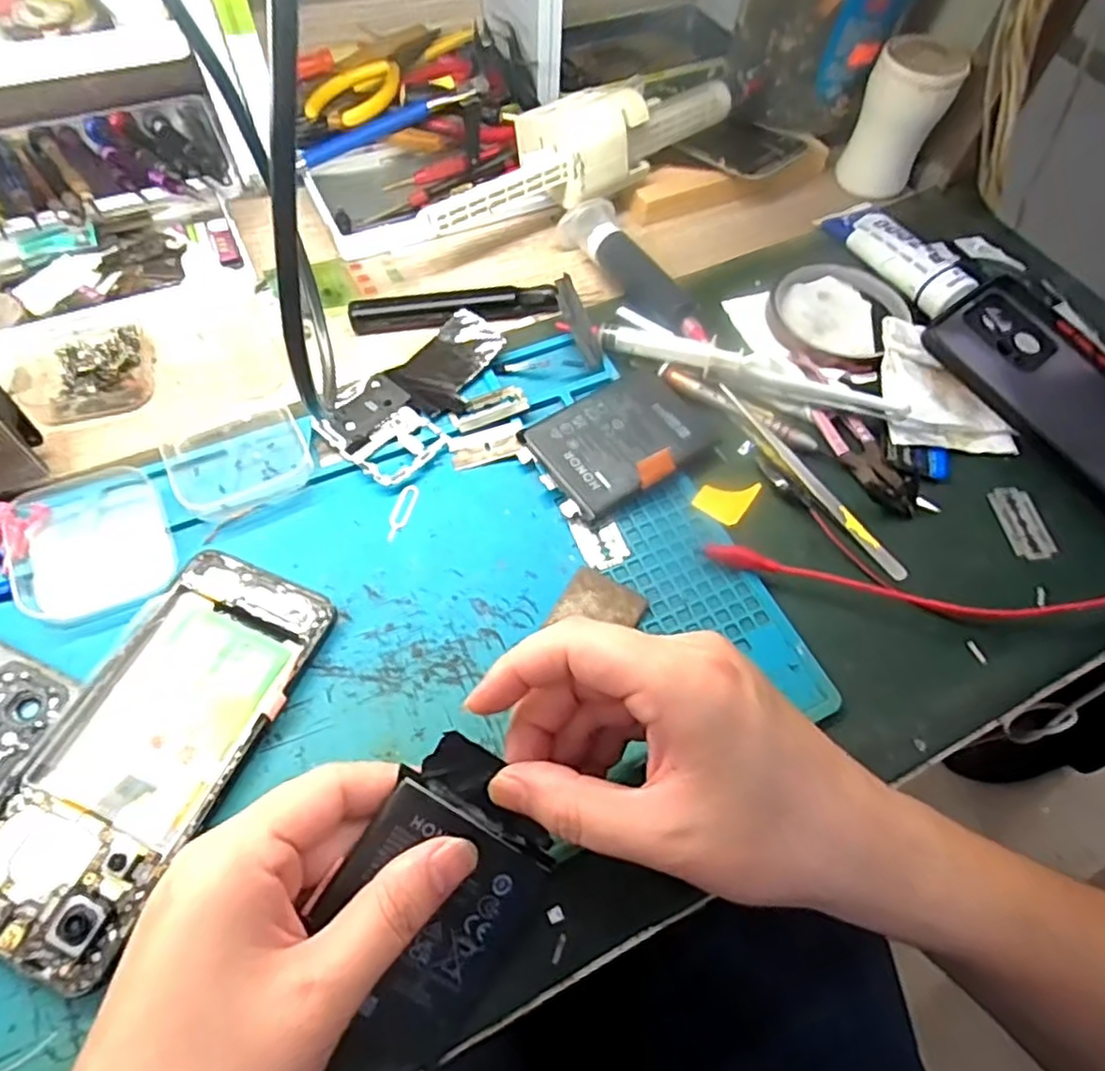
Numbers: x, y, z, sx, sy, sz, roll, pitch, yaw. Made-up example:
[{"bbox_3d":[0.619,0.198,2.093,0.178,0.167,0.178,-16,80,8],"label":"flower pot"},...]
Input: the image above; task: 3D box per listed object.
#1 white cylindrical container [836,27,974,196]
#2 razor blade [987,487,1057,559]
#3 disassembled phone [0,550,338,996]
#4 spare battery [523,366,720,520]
[{"bbox_3d":[0.237,-0.288,0.465,0.051,0.080,0.056,2,60,-3],"label":"white cylindrical container"},{"bbox_3d":[0.243,-0.006,0.353,0.020,0.007,0.042,-5,61,-7],"label":"razor blade"},{"bbox_3d":[-0.159,0.081,0.272,0.074,0.008,0.160,23,61,9],"label":"disassembled phone"},{"bbox_3d":[0.039,-0.053,0.355,0.091,0.010,0.062,-29,68,-18],"label":"spare battery"}]

